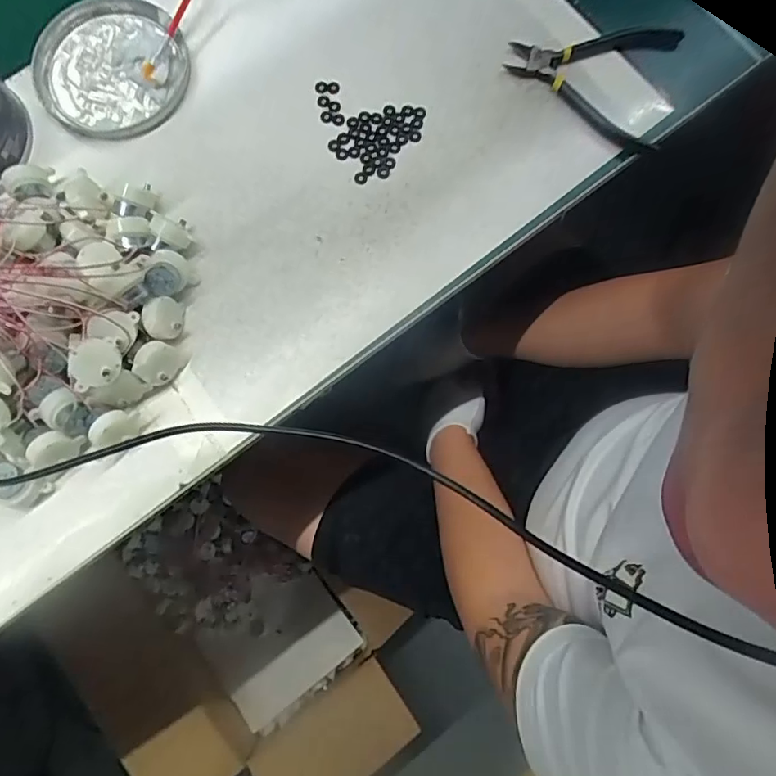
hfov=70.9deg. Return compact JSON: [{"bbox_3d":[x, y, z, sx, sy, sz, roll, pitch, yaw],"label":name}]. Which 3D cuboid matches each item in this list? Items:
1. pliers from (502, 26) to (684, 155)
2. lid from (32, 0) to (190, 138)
[{"bbox_3d":[0.180,-0.282,0.487,0.144,0.009,0.126,15,78,5],"label":"pliers"},{"bbox_3d":[-0.235,-0.277,0.466,0.125,0.023,0.121,0,78,1],"label":"lid"}]

